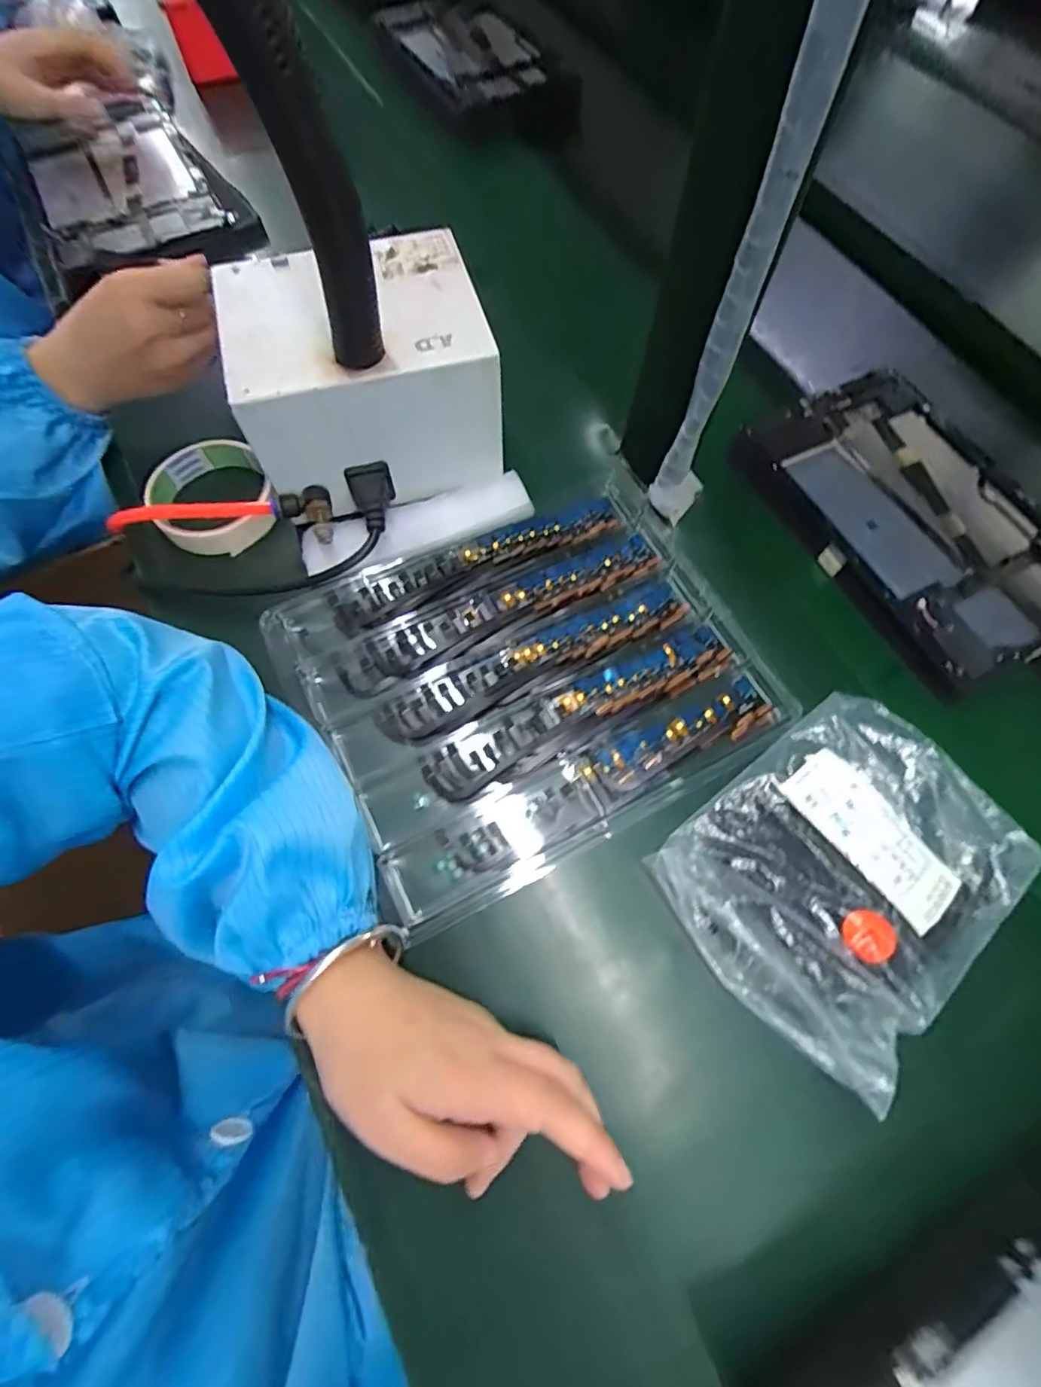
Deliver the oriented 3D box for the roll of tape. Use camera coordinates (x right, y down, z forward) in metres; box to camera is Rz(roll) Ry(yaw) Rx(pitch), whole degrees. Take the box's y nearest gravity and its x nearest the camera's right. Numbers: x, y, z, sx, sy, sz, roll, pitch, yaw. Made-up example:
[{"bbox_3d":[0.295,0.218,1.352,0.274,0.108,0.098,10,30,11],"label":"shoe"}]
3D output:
[{"bbox_3d":[-0.215,-0.134,0.392,0.078,0.030,0.089,-24,72,-12],"label":"roll of tape"}]

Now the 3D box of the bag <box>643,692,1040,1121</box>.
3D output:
[{"bbox_3d":[0.175,0.095,0.302,0.171,0.035,0.138,-36,74,-15],"label":"bag"}]

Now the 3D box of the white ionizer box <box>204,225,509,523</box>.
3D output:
[{"bbox_3d":[-0.102,-0.211,0.373,0.155,0.107,0.119,-13,70,-8],"label":"white ionizer box"}]

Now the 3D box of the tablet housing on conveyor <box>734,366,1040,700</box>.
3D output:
[{"bbox_3d":[0.272,-0.120,0.394,0.148,0.028,0.229,-26,72,-12],"label":"tablet housing on conveyor"}]

